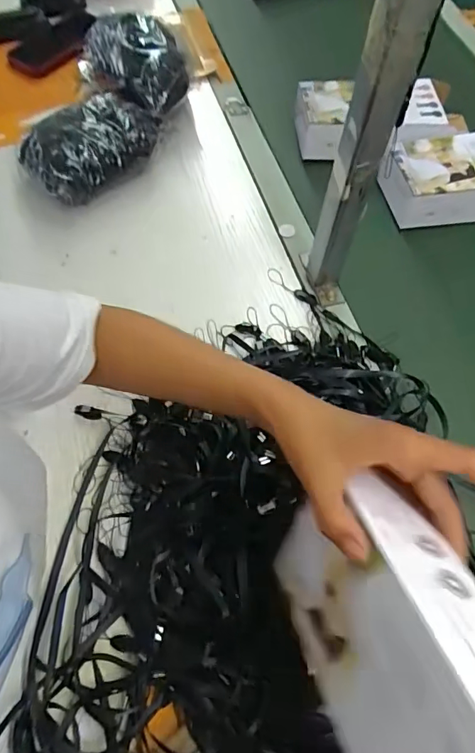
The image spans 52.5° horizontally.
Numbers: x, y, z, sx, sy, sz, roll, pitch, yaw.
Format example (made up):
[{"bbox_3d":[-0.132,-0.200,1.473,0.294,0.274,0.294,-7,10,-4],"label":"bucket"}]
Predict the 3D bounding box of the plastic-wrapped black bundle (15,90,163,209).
[{"bbox_3d":[-0.185,-0.294,0.621,0.171,0.065,0.116,-39,67,-18],"label":"plastic-wrapped black bundle"}]

